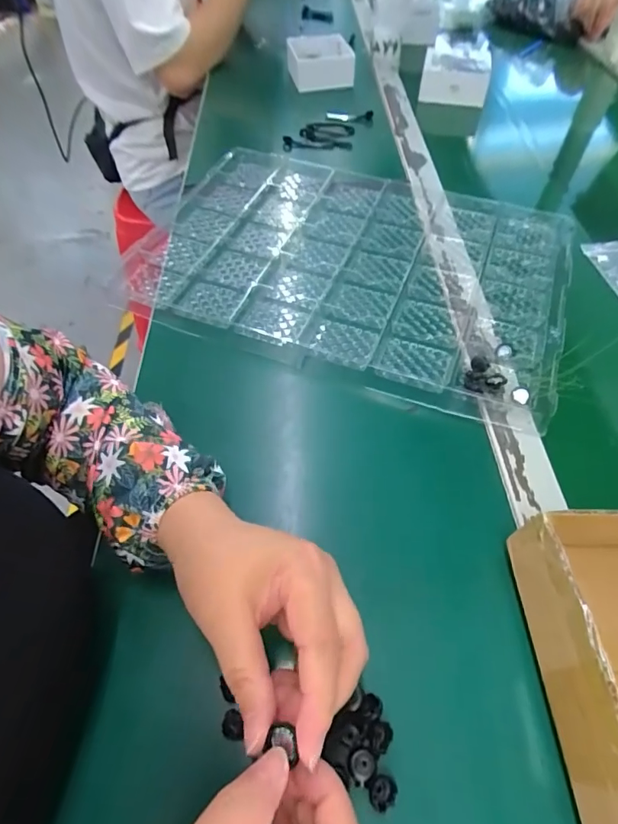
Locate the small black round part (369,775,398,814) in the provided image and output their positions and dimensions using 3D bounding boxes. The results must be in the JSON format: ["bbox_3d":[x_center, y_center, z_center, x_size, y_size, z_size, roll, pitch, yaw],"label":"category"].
[{"bbox_3d":[0.039,0.200,0.240,0.014,0.006,0.015,1,54,-2],"label":"small black round part"}]

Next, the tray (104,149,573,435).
[{"bbox_3d":[0.042,-0.169,0.508,0.446,0.035,0.324,19,55,11],"label":"tray"}]

